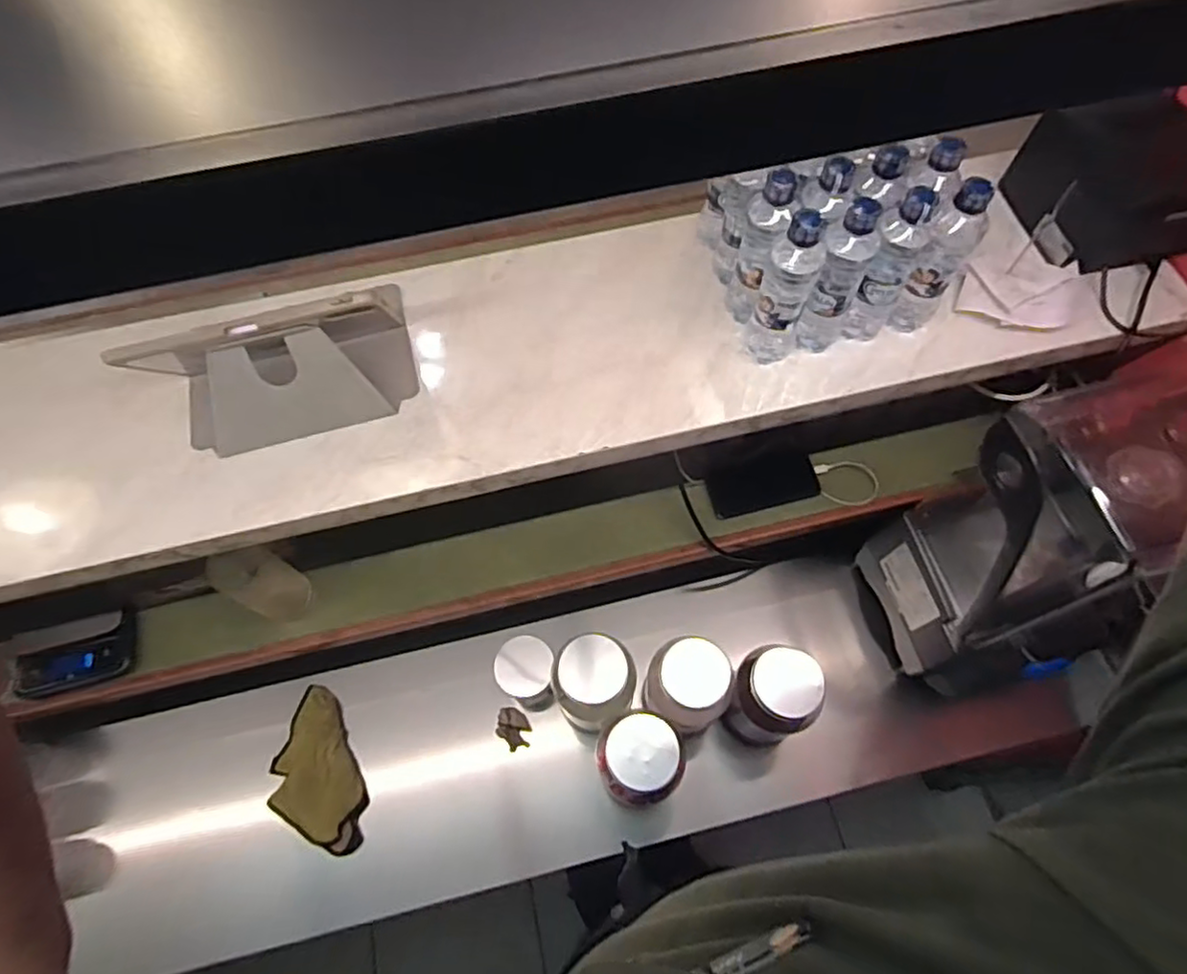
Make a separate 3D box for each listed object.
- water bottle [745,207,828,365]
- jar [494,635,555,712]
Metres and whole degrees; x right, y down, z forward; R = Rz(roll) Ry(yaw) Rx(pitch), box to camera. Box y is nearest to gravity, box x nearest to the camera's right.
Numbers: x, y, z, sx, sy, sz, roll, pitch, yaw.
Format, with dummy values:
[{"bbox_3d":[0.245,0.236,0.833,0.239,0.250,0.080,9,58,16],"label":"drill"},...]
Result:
[{"bbox_3d":[0.201,-0.202,0.691,0.056,0.179,0.052,22,68,11],"label":"water bottle"},{"bbox_3d":[-0.104,0.289,1.008,0.088,0.114,0.093,0,65,1],"label":"jar"}]

